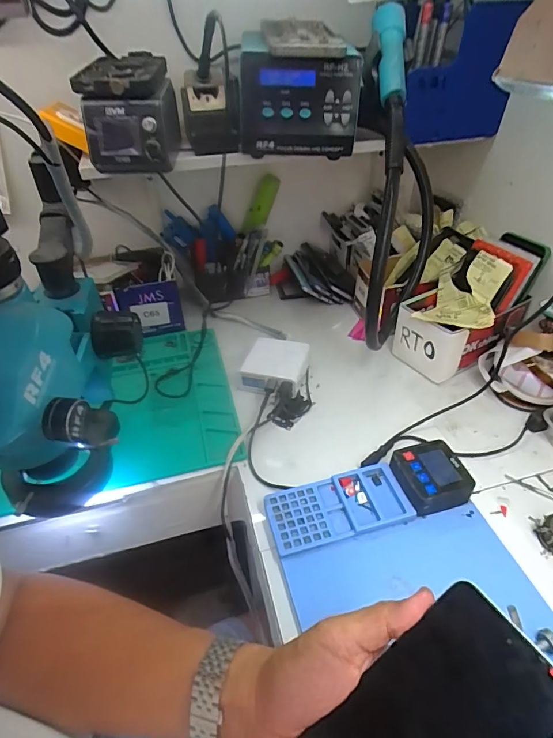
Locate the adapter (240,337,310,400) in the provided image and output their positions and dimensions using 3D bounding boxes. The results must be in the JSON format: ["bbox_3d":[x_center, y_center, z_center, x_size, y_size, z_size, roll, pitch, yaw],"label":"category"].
[{"bbox_3d":[0.000,-0.002,0.625,0.087,0.040,0.092,11,41,15],"label":"adapter"}]

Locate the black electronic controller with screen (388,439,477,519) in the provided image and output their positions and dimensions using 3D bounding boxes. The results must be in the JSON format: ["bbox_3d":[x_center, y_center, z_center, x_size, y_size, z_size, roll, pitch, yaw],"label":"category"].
[{"bbox_3d":[0.169,0.122,0.465,0.071,0.035,0.071,-9,40,-8],"label":"black electronic controller with screen"}]

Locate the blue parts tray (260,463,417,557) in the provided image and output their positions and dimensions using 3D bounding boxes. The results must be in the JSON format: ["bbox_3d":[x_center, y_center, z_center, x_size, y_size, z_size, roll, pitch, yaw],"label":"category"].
[{"bbox_3d":[0.065,0.149,0.451,0.148,0.014,0.068,-11,40,-10],"label":"blue parts tray"}]

